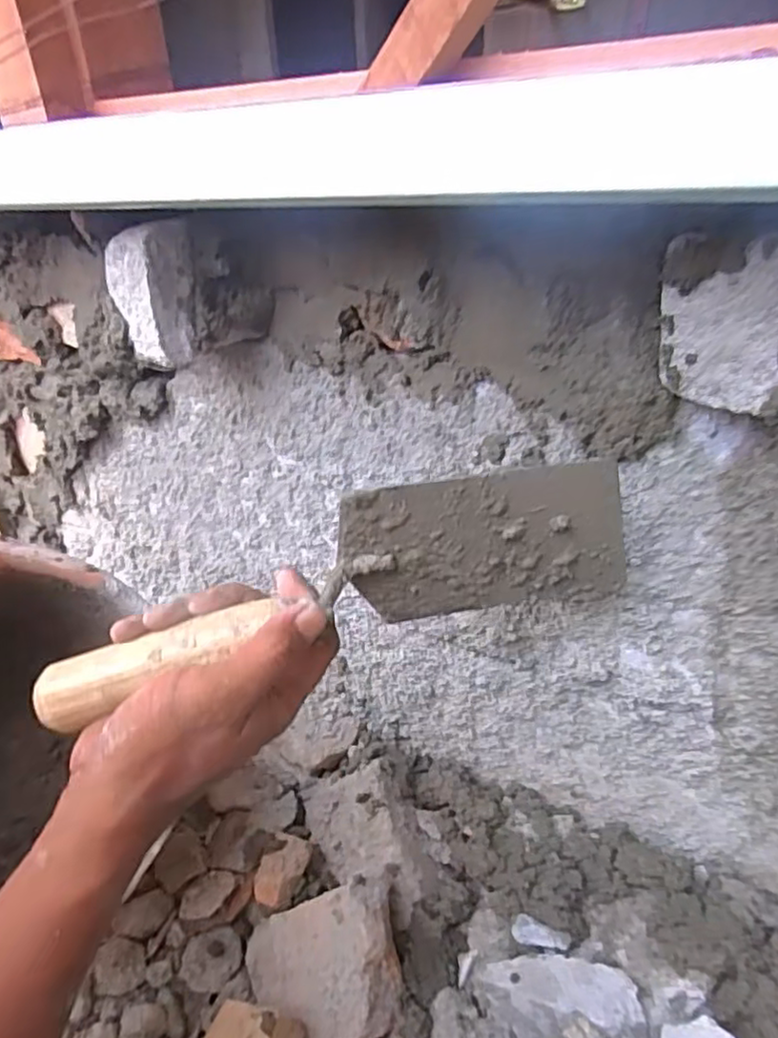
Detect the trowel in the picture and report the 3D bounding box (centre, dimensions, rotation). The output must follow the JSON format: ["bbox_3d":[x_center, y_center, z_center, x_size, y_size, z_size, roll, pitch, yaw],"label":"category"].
[{"bbox_3d":[-0.027,0.037,0.326,0.280,0.085,0.046,-16,32,-5],"label":"trowel"}]

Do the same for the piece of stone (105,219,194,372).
[{"bbox_3d":[-0.132,-0.126,0.375,0.033,0.076,0.036,6,25,30],"label":"piece of stone"}]

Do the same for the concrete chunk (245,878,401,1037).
[{"bbox_3d":[-0.047,0.292,0.439,0.105,0.033,0.086,-17,66,26],"label":"concrete chunk"}]

